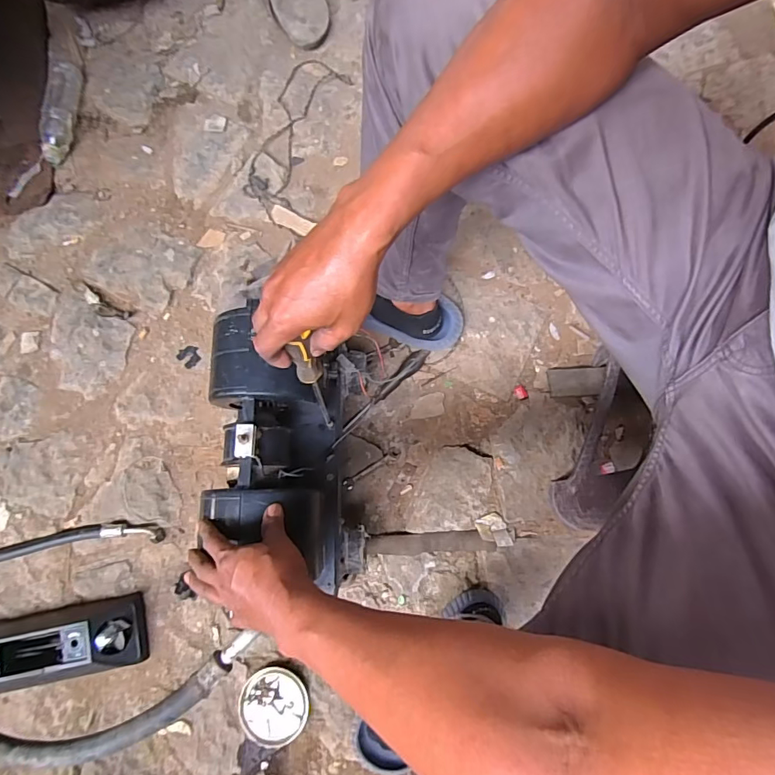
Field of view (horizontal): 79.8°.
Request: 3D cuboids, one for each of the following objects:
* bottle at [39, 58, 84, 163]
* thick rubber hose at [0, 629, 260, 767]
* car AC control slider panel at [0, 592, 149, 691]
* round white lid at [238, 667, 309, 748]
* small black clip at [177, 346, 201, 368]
[{"bbox_3d":[-0.646,-0.542,0.911,0.050,0.057,0.196,4,80,2],"label":"bottle"},{"bbox_3d":[-0.351,0.350,0.491,0.438,0.092,0.075,-16,80,-1],"label":"thick rubber hose"},{"bbox_3d":[-0.584,0.419,0.725,0.378,0.068,0.105,-11,80,-1],"label":"car AC control slider panel"},{"bbox_3d":[-0.176,0.493,0.715,0.103,0.023,0.108,0,80,1],"label":"round white lid"},{"bbox_3d":[-0.361,-0.058,0.848,0.039,0.005,0.038,43,83,8],"label":"small black clip"}]

